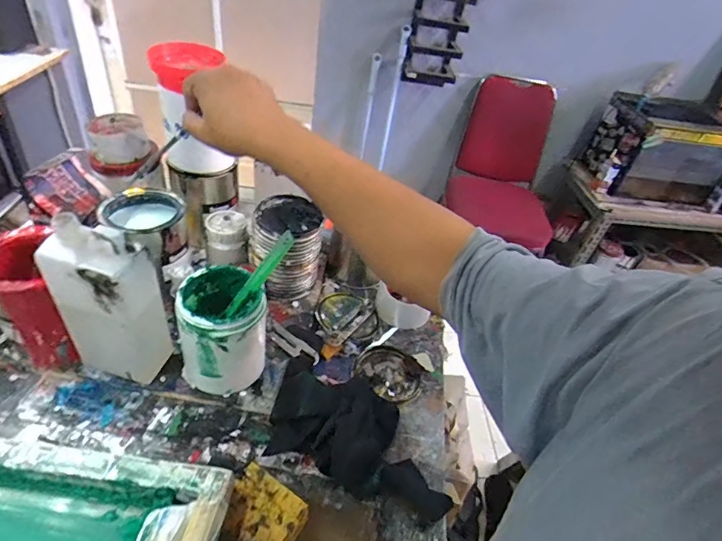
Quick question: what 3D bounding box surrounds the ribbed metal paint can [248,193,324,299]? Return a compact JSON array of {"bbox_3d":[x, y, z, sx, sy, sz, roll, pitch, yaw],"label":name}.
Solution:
[{"bbox_3d":[-0.123,-0.035,0.692,0.096,0.139,0.093,6,40,-5],"label":"ribbed metal paint can"}]

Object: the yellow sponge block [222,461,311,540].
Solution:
[{"bbox_3d":[-0.104,0.260,0.472,0.086,0.034,0.066,29,43,21],"label":"yellow sponge block"}]

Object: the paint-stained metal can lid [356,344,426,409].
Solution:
[{"bbox_3d":[0.046,0.150,0.655,0.085,0.009,0.099,-21,49,-32],"label":"paint-stained metal can lid"}]

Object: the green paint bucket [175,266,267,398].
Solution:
[{"bbox_3d":[-0.176,0.084,0.563,0.101,0.158,0.102,6,40,-5],"label":"green paint bucket"}]

